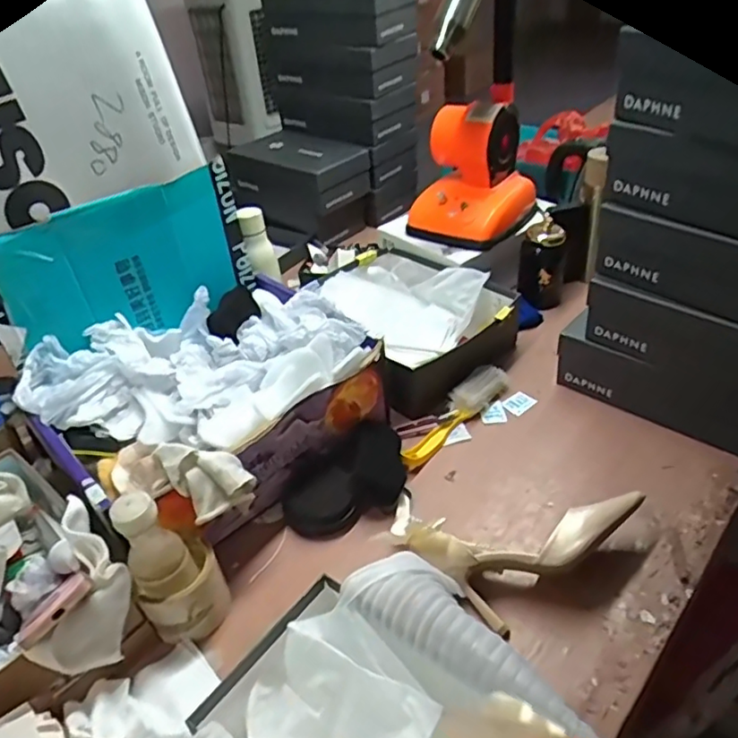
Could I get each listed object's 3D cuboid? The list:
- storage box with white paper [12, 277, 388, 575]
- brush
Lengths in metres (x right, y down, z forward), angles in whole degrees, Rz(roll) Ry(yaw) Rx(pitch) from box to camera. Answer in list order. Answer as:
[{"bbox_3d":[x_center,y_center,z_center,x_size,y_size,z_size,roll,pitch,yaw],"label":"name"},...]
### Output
[{"bbox_3d":[-0.206,0.048,0.830,0.324,0.189,0.376,26,48,35],"label":"storage box with white paper"},{"bbox_3d":[0.122,0.066,0.886,0.045,0.034,0.230,28,49,36],"label":"brush"}]

